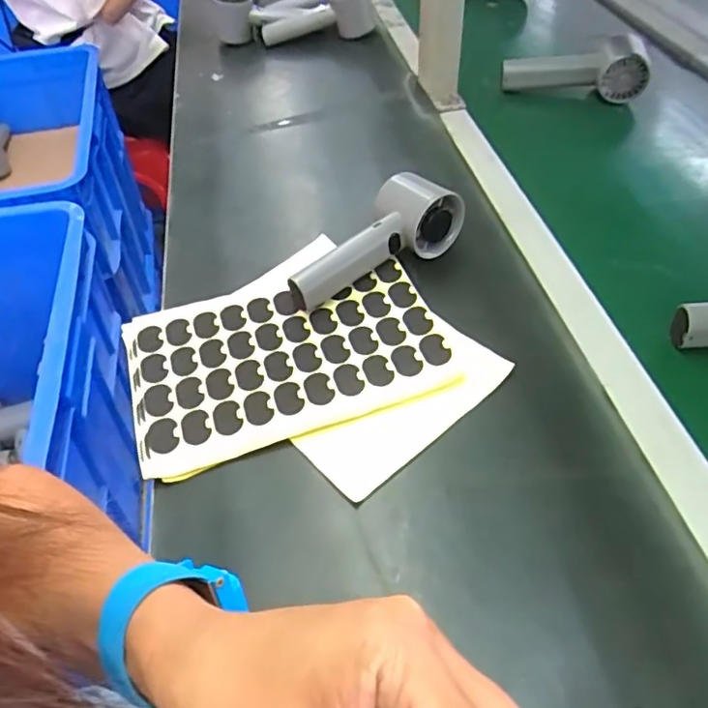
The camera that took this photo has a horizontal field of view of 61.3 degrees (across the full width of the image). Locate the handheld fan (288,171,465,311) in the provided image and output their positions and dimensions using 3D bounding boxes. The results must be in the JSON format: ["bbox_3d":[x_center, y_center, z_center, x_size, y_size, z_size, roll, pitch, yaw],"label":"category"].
[{"bbox_3d":[0.009,-0.096,0.492,0.153,0.050,0.056,-26,51,-19],"label":"handheld fan"}]

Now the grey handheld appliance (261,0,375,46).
[{"bbox_3d":[-0.050,-0.477,0.853,0.157,0.061,0.057,-4,46,21],"label":"grey handheld appliance"}]

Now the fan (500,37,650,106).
[{"bbox_3d":[0.253,-0.328,0.696,0.155,0.051,0.049,4,48,7],"label":"fan"}]

